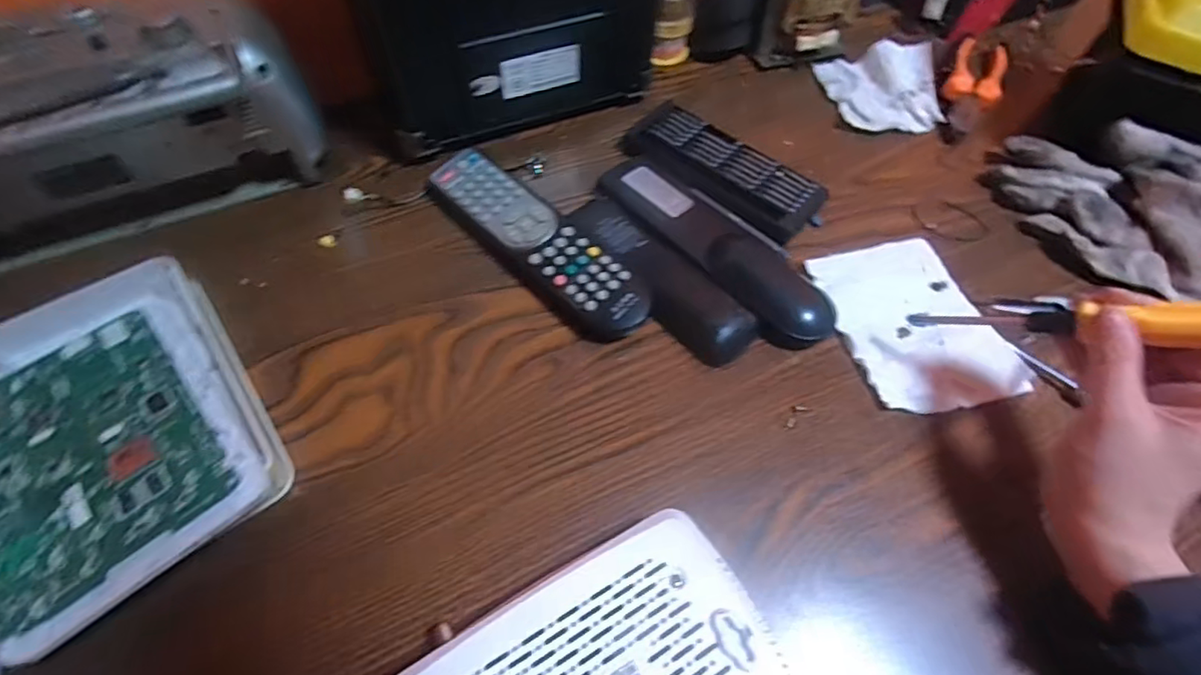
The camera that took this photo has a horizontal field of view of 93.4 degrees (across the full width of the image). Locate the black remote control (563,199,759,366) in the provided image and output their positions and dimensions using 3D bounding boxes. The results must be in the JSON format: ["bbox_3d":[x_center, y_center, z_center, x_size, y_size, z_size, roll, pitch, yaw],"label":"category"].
[{"bbox_3d":[0.036,-0.041,0.381,0.045,0.022,0.151,-39,70,-21],"label":"black remote control"}]

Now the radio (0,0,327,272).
[{"bbox_3d":[-0.303,-0.110,0.332,0.255,0.120,0.075,-31,67,-18],"label":"radio"}]

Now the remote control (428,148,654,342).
[{"bbox_3d":[-0.043,-0.064,0.387,0.183,0.027,0.049,42,67,18],"label":"remote control"}]

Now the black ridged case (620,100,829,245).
[{"bbox_3d":[0.091,-0.127,0.436,0.151,0.016,0.072,38,66,17],"label":"black ridged case"}]

